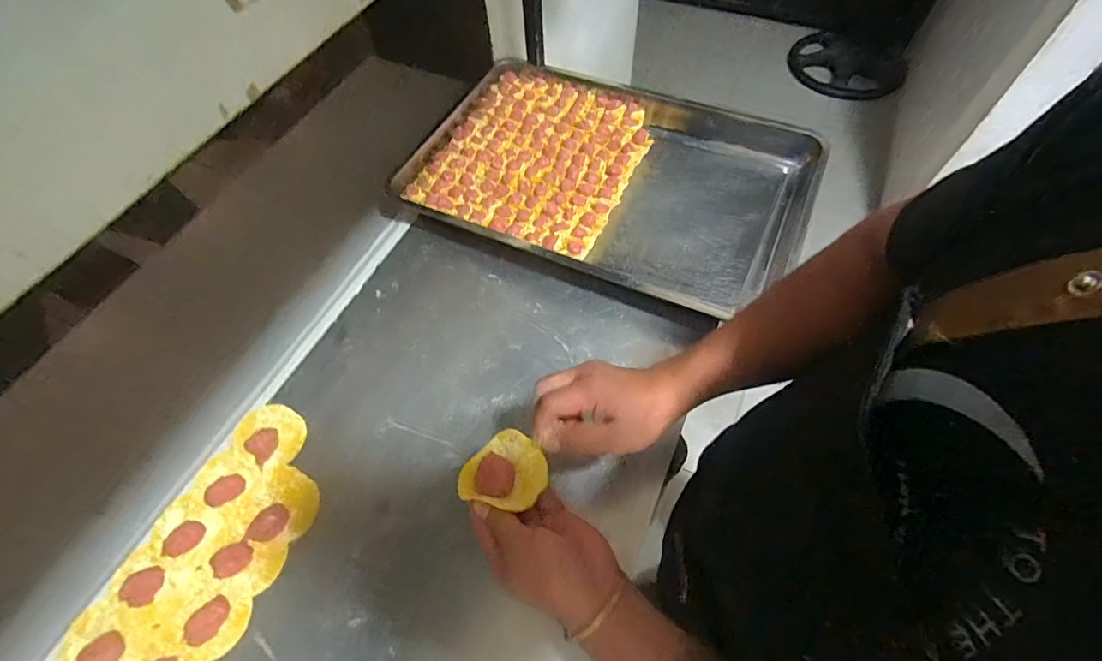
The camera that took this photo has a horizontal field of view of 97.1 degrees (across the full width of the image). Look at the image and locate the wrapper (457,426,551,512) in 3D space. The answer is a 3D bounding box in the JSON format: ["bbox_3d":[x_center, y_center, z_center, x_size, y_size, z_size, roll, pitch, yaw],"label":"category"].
[{"bbox_3d":[-0.042,0.129,0.437,0.068,0.019,0.073,39,67,21],"label":"wrapper"}]

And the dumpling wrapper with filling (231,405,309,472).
[{"bbox_3d":[-0.339,0.123,0.582,0.080,0.016,0.072,30,64,17],"label":"dumpling wrapper with filling"}]

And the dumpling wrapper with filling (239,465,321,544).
[{"bbox_3d":[-0.305,0.196,0.547,0.082,0.010,0.079,0,59,0],"label":"dumpling wrapper with filling"}]

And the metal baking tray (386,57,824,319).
[{"bbox_3d":[0.066,-0.264,0.773,0.546,0.053,0.425,23,62,13],"label":"metal baking tray"}]

